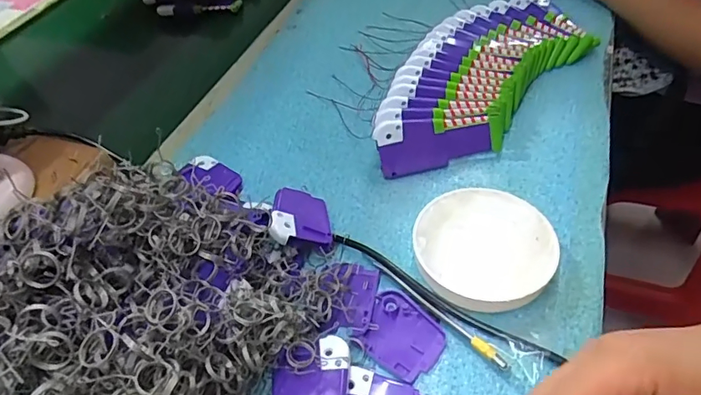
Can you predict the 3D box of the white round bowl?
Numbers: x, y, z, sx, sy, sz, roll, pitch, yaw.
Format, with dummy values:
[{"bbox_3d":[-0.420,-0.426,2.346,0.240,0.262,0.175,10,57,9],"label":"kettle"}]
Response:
[{"bbox_3d":[0.105,0.039,0.389,0.105,0.025,0.101,-2,48,2],"label":"white round bowl"}]

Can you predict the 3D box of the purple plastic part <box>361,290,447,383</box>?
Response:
[{"bbox_3d":[0.036,0.099,0.354,0.060,0.005,0.048,33,58,29],"label":"purple plastic part"}]

